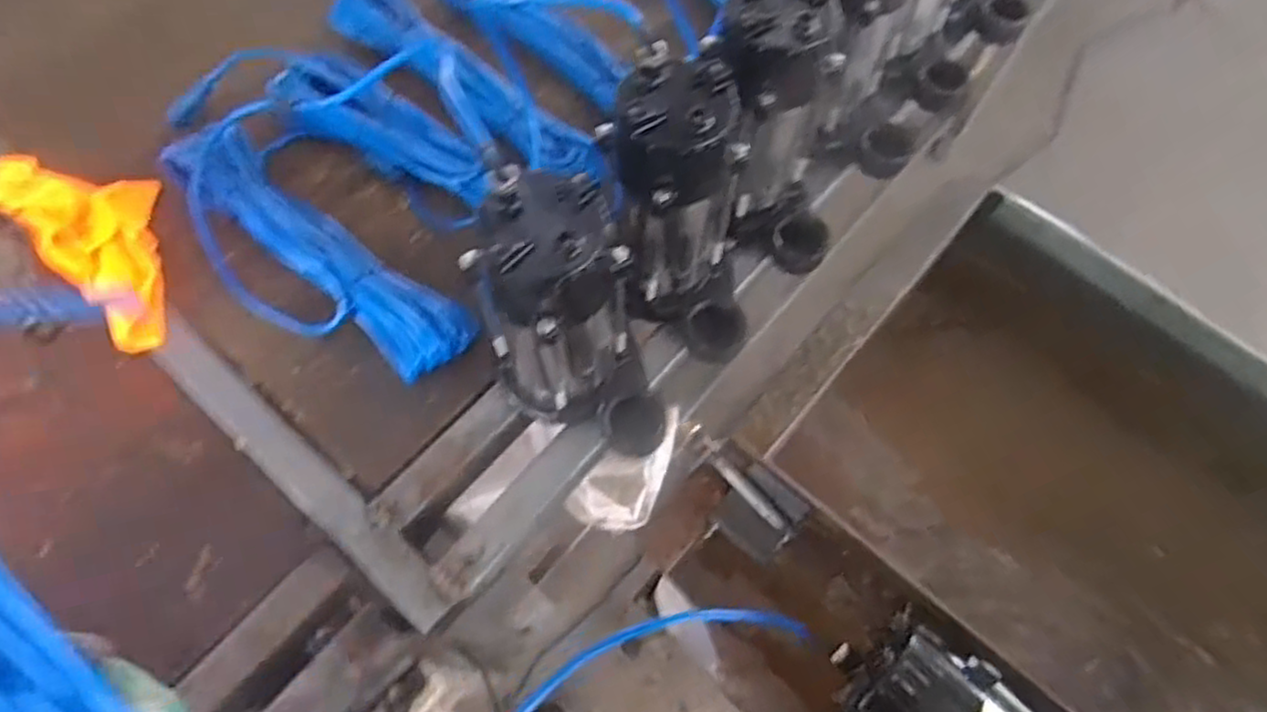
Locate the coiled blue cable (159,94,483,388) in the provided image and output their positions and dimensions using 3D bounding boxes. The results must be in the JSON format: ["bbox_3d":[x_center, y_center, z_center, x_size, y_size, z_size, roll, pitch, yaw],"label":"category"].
[{"bbox_3d":[-0.309,-0.096,0.655,0.136,0.056,0.342,-39,73,-18],"label":"coiled blue cable"}]

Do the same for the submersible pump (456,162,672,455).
[{"bbox_3d":[-0.045,-0.011,0.533,0.125,0.237,0.130,-13,67,-8],"label":"submersible pump"}]

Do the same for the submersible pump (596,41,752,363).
[{"bbox_3d":[0.040,-0.094,0.590,0.125,0.267,0.125,1,65,-2],"label":"submersible pump"}]

